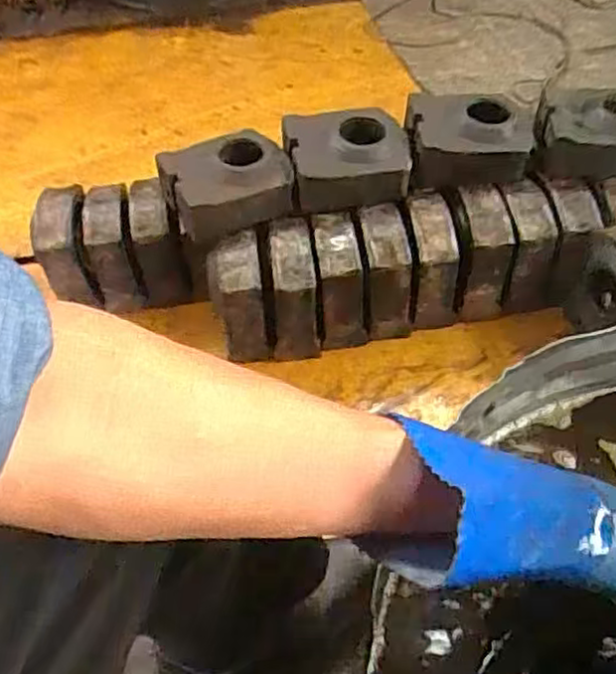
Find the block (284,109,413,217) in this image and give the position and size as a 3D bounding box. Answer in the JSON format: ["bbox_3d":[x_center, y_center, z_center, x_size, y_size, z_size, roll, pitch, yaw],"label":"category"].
[{"bbox_3d":[0.062,-0.280,1.063,0.180,0.081,0.152,-10,48,-4],"label":"block"}]

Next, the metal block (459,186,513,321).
[{"bbox_3d":[0.278,-0.132,1.101,0.071,0.180,0.114,-2,47,3],"label":"metal block"}]

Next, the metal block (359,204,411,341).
[{"bbox_3d":[0.124,-0.095,1.100,0.071,0.193,0.120,-5,47,0],"label":"metal block"}]

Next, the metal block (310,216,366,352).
[{"bbox_3d":[0.049,-0.087,1.063,0.068,0.163,0.125,-4,47,0],"label":"metal block"}]

